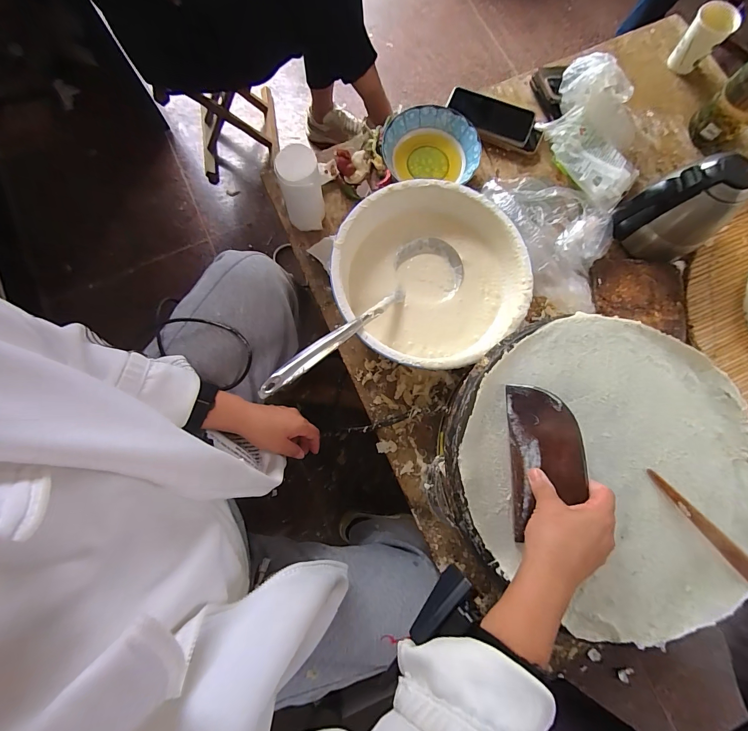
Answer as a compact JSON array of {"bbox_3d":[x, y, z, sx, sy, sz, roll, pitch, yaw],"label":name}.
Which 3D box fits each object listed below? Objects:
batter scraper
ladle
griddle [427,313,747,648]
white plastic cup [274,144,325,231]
[{"bbox_3d":[0.190,0.103,0.388,0.075,0.009,0.160,-8,73,35],"label":"batter scraper"},{"bbox_3d":[-0.001,-0.079,0.490,0.104,0.059,0.370,46,56,7],"label":"ladle"},{"bbox_3d":[0.274,0.116,0.429,0.357,0.048,0.347,0,79,-1],"label":"griddle"},{"bbox_3d":[-0.119,-0.286,0.569,0.065,0.134,0.069,0,79,-1],"label":"white plastic cup"}]

